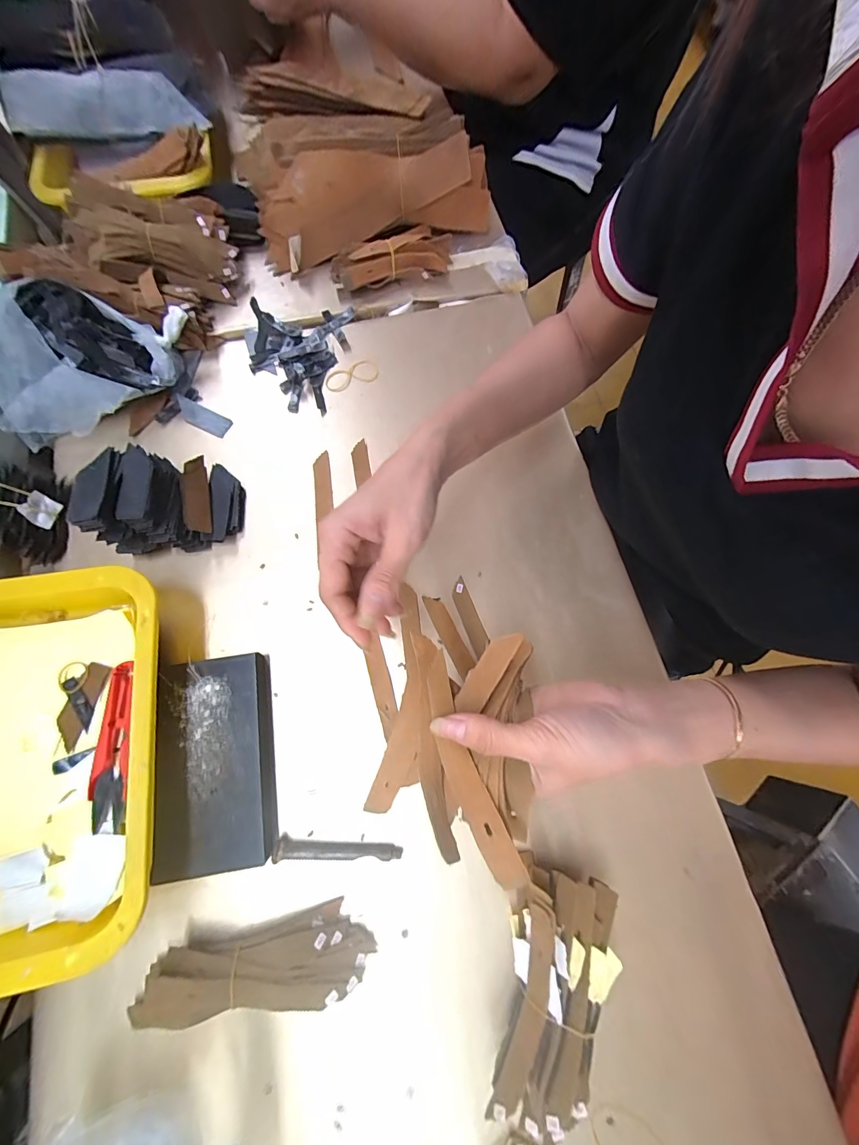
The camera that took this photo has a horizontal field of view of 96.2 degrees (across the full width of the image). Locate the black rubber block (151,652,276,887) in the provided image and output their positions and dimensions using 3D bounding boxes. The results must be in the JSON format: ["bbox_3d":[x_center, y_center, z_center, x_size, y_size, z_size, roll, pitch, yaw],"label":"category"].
[{"bbox_3d":[-0.165,0.145,0.304,0.081,0.025,0.150,-8,74,-5],"label":"black rubber block"}]

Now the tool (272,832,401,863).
[{"bbox_3d":[-0.070,0.211,0.296,0.095,0.012,0.014,2,73,-2],"label":"tool"}]

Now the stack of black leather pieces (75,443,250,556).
[{"bbox_3d":[-0.236,-0.066,0.347,0.109,0.064,0.083,-17,75,-7],"label":"stack of black leather pieces"}]

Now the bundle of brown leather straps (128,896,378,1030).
[{"bbox_3d":[-0.121,0.273,0.264,0.154,0.031,0.045,-9,74,-5],"label":"bundle of brown leather straps"}]

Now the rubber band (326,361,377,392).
[{"bbox_3d":[-0.086,-0.218,0.425,0.060,0.004,0.030,-24,76,-9],"label":"rubber band"}]

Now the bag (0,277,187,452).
[{"bbox_3d":[-0.331,-0.211,0.373,0.189,0.087,0.107,-22,76,-8],"label":"bag"}]

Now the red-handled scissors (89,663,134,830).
[{"bbox_3d":[-0.233,0.126,0.284,0.024,0.007,0.113,-3,74,-3],"label":"red-handled scissors"}]

